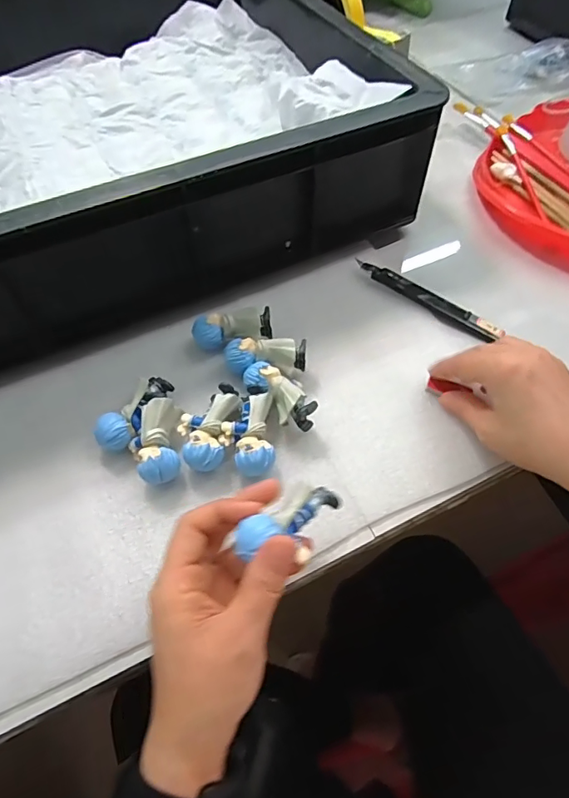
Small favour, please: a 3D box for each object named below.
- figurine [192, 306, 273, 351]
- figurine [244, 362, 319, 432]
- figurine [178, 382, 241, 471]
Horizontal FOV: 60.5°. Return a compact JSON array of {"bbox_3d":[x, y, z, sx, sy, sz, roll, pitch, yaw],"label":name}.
[{"bbox_3d":[-0.041,-0.054,0.389,0.061,0.028,0.023,-5,59,-3],"label":"figurine"},{"bbox_3d":[-0.005,-0.001,0.357,0.027,0.034,0.057,-33,64,-19],"label":"figurine"},{"bbox_3d":[-0.055,0.021,0.347,0.036,0.031,0.064,13,59,8],"label":"figurine"}]

